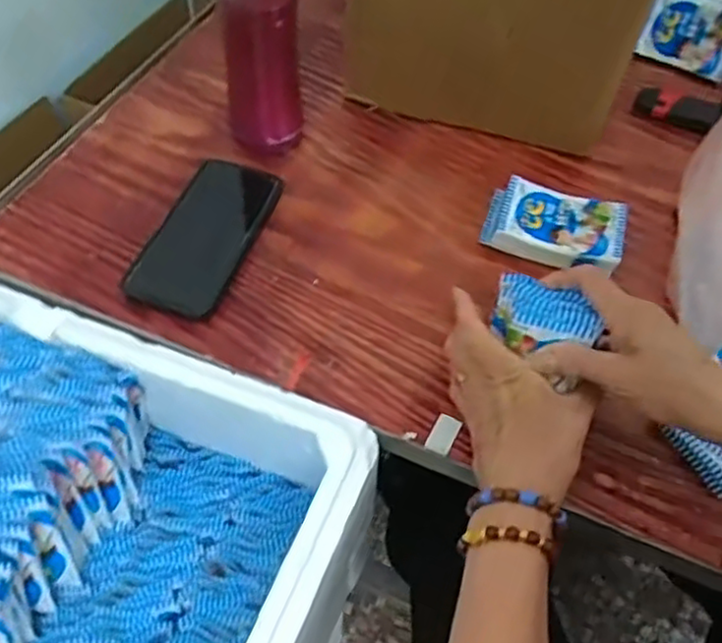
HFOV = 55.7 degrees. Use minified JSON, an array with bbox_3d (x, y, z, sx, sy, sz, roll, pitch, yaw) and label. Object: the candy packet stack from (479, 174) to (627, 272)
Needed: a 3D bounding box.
[{"bbox_3d":[0.168,-0.084,0.593,0.116,0.031,0.071,15,54,8],"label":"candy packet stack"}]

